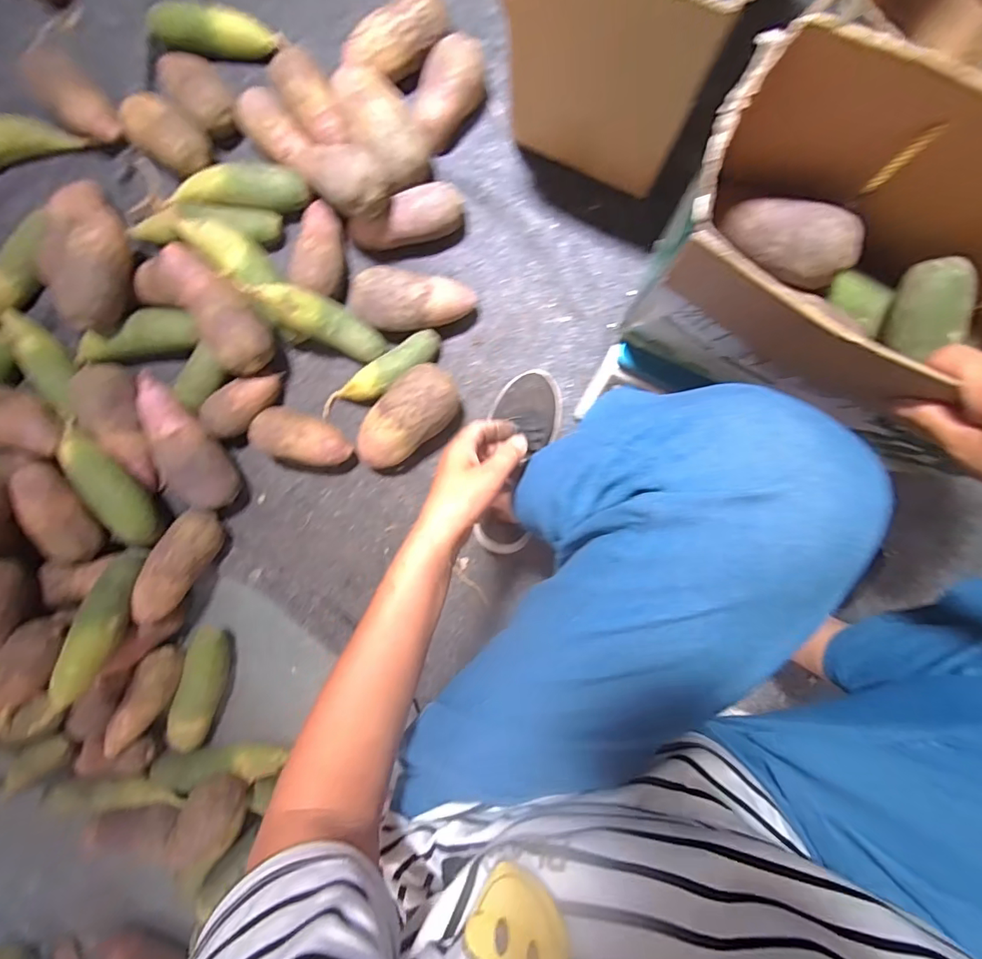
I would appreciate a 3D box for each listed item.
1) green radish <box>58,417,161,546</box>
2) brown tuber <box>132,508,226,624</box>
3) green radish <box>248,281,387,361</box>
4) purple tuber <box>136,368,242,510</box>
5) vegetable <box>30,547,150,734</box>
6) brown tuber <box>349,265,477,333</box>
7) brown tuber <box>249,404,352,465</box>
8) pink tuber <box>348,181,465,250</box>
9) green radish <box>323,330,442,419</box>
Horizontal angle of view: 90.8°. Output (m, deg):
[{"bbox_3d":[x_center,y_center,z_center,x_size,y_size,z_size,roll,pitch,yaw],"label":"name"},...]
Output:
[{"bbox_3d":[-0.526,0.007,0.671,0.061,0.050,0.182,-22,111,6],"label":"green radish"},{"bbox_3d":[-0.439,0.118,0.677,0.058,0.052,0.164,26,79,2],"label":"brown tuber"},{"bbox_3d":[-0.227,-0.213,0.646,0.172,0.050,0.055,22,96,-27],"label":"green radish"},{"bbox_3d":[-0.412,-0.047,0.648,0.071,0.057,0.193,-18,114,5],"label":"purple tuber"},{"bbox_3d":[-0.518,0.200,0.642,0.062,0.067,0.224,13,71,3],"label":"vegetable"},{"bbox_3d":[-0.104,-0.235,0.649,0.154,0.070,0.074,8,94,4],"label":"brown tuber"},{"bbox_3d":[-0.258,-0.056,0.667,0.128,0.062,0.068,19,95,3],"label":"brown tuber"},{"bbox_3d":[-0.112,-0.337,0.634,0.158,0.055,0.057,-16,93,5],"label":"pink tuber"},{"bbox_3d":[-0.155,-0.139,0.668,0.200,0.044,0.044,-31,91,6],"label":"green radish"}]

